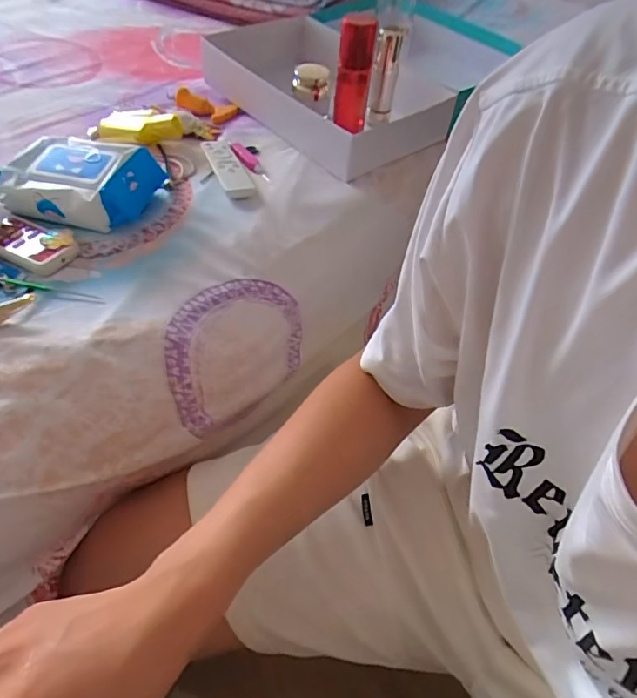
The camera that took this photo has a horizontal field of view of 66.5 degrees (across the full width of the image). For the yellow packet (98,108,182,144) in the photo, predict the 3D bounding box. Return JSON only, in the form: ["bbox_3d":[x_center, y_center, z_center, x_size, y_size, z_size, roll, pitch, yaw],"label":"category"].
[{"bbox_3d":[-0.248,-0.308,0.670,0.109,0.033,0.040,-7,51,-11],"label":"yellow packet"}]

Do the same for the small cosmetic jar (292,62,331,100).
[{"bbox_3d":[-0.013,-0.403,0.738,0.055,0.046,0.051,-5,51,-9],"label":"small cosmetic jar"}]

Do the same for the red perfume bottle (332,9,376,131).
[{"bbox_3d":[0.045,-0.348,0.625,0.043,0.138,0.033,7,50,0],"label":"red perfume bottle"}]

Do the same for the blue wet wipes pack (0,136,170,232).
[{"bbox_3d":[-0.283,-0.196,0.563,0.176,0.048,0.119,13,50,5],"label":"blue wet wipes pack"}]

